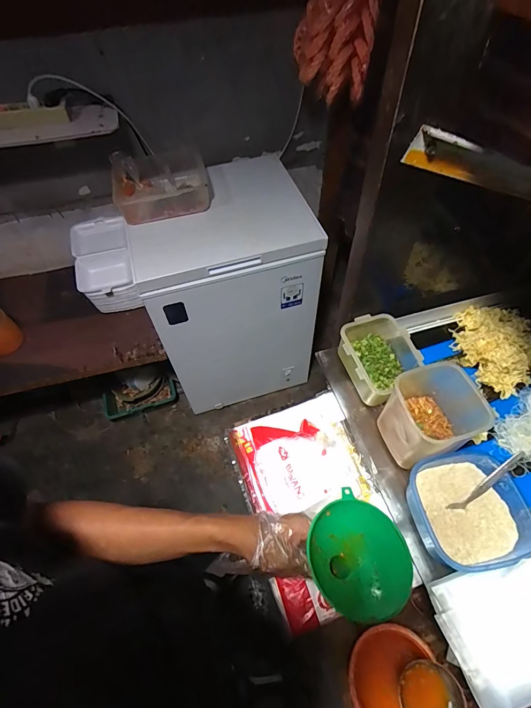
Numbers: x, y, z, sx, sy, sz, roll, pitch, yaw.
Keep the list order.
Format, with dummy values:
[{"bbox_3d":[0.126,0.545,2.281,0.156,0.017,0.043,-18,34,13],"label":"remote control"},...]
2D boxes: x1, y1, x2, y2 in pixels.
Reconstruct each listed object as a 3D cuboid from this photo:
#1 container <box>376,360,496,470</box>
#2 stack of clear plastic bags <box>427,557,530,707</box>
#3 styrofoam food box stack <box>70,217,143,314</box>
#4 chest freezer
[{"bbox_3d":[0.205,0.081,0.462,0.089,0.105,0.091,-15,57,-8],"label":"container"},{"bbox_3d":[0.284,0.273,0.377,0.196,0.030,0.110,-17,56,-5],"label":"stack of clear plastic bags"},{"bbox_3d":[-0.537,-0.295,1.243,0.179,0.197,0.281,-15,57,-8],"label":"styrofoam food box stack"},{"bbox_3d":[-0.142,-0.239,1.454,0.572,0.770,0.523,-16,57,-9],"label":"chest freezer"}]

